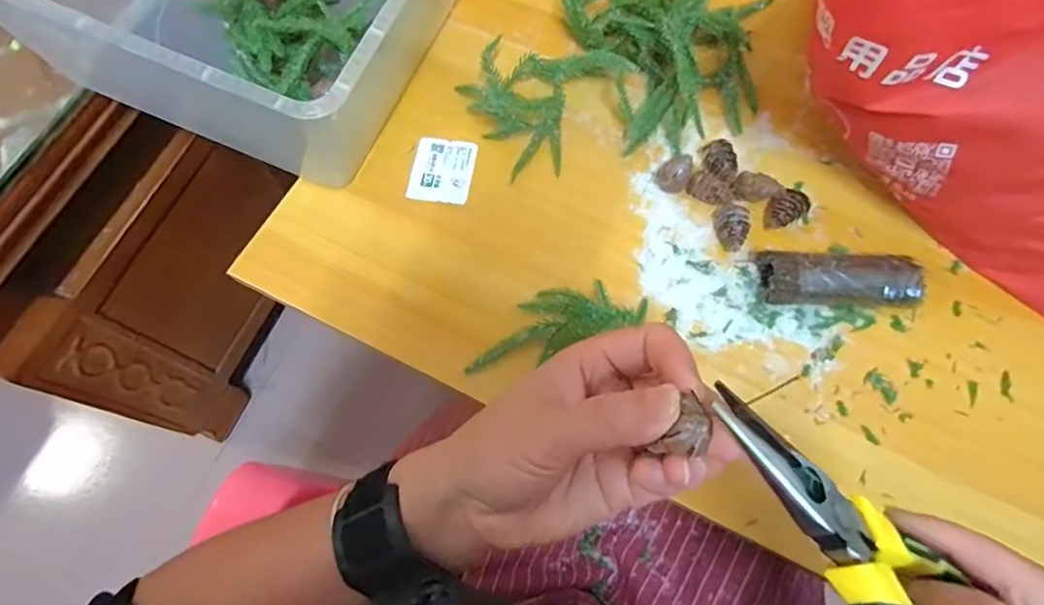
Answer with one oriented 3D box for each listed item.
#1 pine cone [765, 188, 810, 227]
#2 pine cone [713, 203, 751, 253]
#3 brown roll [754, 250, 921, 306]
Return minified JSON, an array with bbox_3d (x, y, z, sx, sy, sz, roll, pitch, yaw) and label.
[{"bbox_3d":[0.197,-0.070,0.433,0.030,0.017,0.024,-41,73,-13],"label":"pine cone"},{"bbox_3d":[0.156,-0.058,0.428,0.020,0.018,0.036,2,68,3],"label":"pine cone"},{"bbox_3d":[0.226,-0.016,0.406,0.112,0.025,0.037,2,68,2],"label":"brown roll"}]

